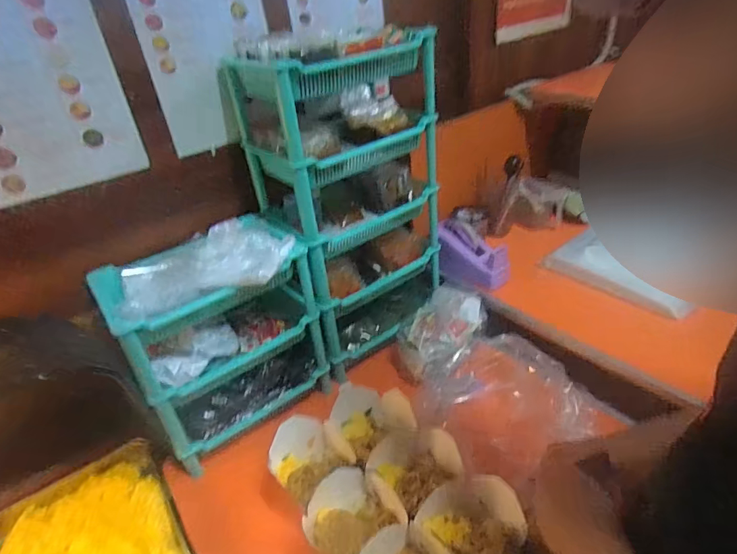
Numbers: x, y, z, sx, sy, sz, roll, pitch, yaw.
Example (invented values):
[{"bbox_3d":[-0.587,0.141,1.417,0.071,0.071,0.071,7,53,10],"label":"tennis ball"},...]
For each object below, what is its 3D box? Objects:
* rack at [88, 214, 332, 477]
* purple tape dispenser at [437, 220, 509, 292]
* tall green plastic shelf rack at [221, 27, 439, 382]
[{"bbox_3d":[-0.254,0.099,0.806,0.297,0.314,0.214,-25,37,-27],"label":"rack"},{"bbox_3d":[0.228,-0.048,1.011,0.160,0.106,0.099,22,42,37],"label":"purple tape dispenser"},{"bbox_3d":[-0.033,-0.145,0.901,0.323,0.571,0.208,-26,37,-28],"label":"tall green plastic shelf rack"}]

